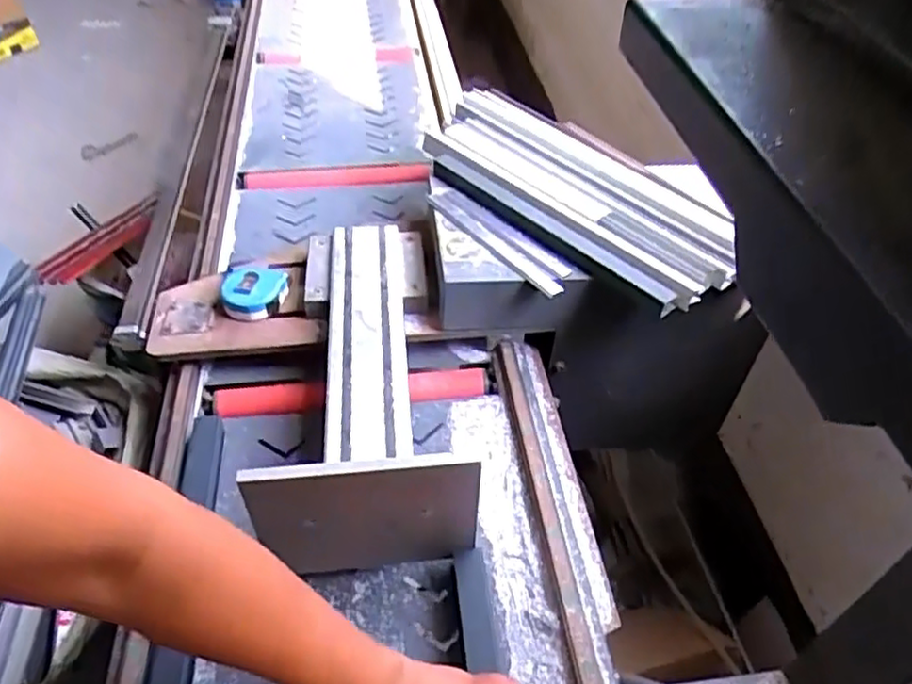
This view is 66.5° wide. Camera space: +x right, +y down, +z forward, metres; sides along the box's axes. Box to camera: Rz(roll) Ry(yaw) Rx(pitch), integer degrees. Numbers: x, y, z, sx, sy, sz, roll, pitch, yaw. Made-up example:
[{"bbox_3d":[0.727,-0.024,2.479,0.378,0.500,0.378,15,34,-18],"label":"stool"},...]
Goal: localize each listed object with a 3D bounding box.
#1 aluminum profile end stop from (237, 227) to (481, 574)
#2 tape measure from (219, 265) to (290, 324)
[{"bbox_3d":[-0.091,0.001,0.708,0.170,0.140,0.415,-4,46,-5],"label":"aluminum profile end stop"},{"bbox_3d":[-0.238,-0.060,0.821,0.075,0.029,0.085,-6,47,-6],"label":"tape measure"}]

